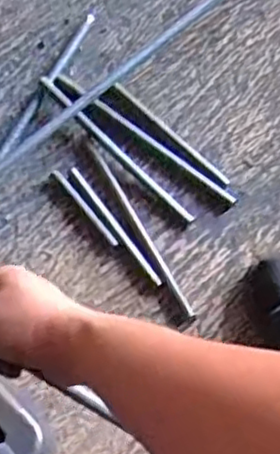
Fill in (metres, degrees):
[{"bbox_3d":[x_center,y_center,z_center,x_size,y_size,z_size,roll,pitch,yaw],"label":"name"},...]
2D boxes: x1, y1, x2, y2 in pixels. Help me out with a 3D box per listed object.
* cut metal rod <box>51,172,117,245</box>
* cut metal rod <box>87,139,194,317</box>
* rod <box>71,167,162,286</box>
[{"bbox_3d":[-0.061,-0.022,0.732,0.007,0.011,0.111,-38,74,-11],"label":"cut metal rod"},{"bbox_3d":[-0.002,-0.003,0.726,0.009,0.007,0.227,-28,73,-8],"label":"cut metal rod"},{"bbox_3d":[-0.027,-0.003,0.726,0.008,0.009,0.164,-33,74,-10],"label":"rod"}]

